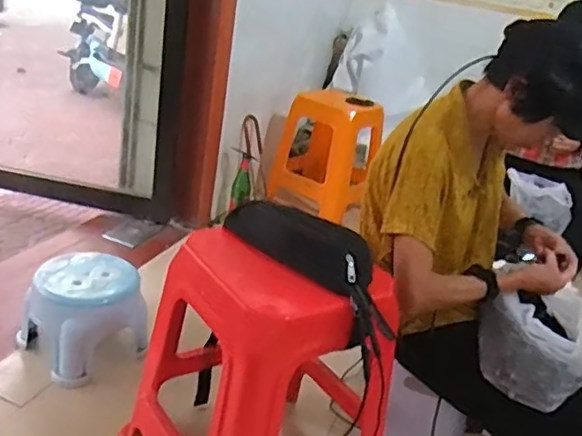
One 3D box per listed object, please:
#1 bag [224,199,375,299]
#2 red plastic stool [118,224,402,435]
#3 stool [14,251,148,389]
[{"bbox_3d":[0.007,0.031,0.995,0.291,0.072,0.078,26,28,32],"label":"bag"},{"bbox_3d":[-0.064,0.285,1.058,0.345,0.490,0.403,-8,30,-36],"label":"red plastic stool"},{"bbox_3d":[-0.470,0.221,1.357,0.237,0.197,0.223,8,24,-4],"label":"stool"}]

